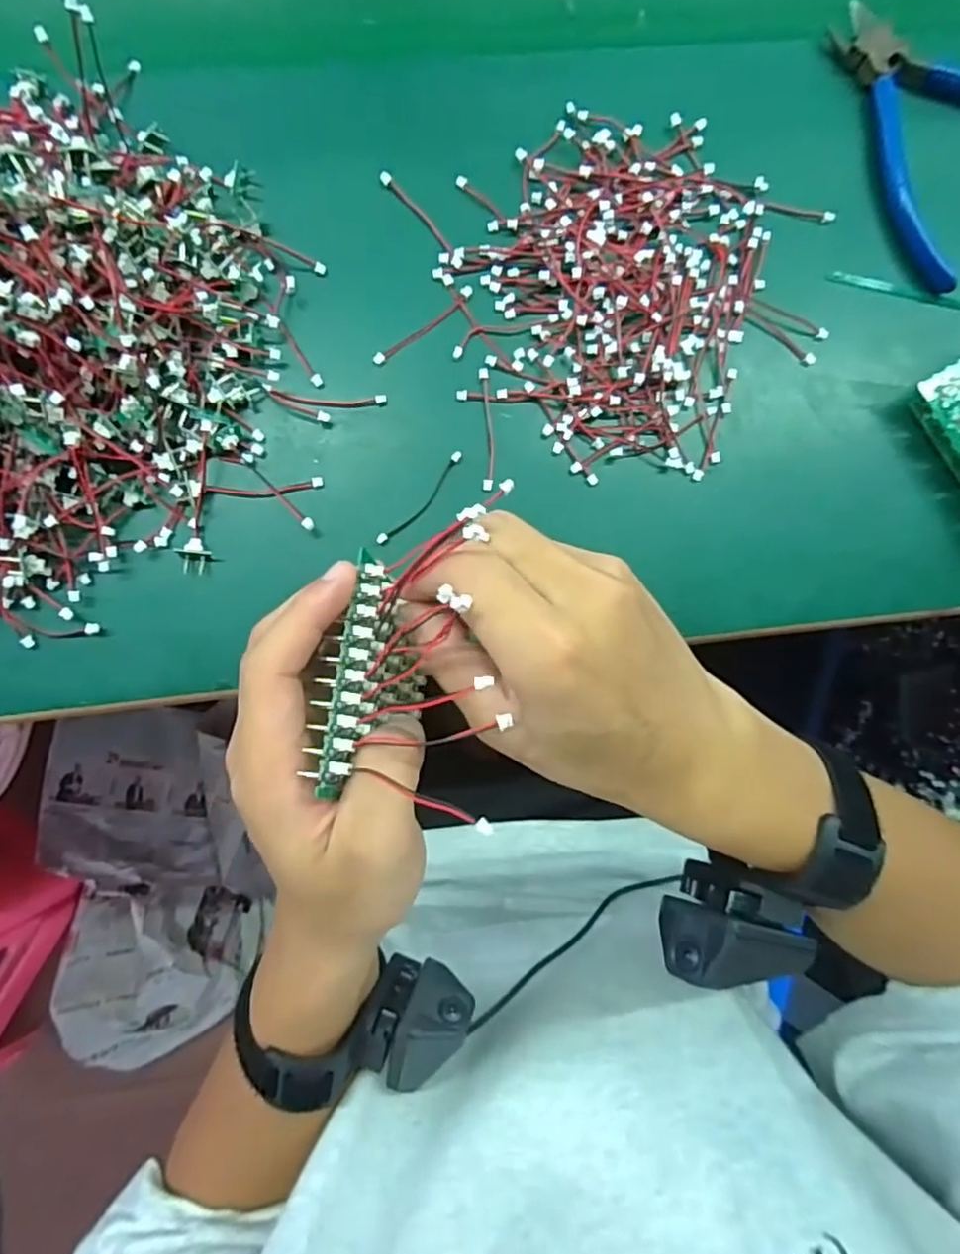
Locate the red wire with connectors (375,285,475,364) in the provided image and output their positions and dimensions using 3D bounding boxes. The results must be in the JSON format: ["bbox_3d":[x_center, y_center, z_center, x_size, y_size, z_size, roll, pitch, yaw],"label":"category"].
[{"bbox_3d":[-0.027,-0.144,0.306,0.058,0.004,0.007,-38,91,-4],"label":"red wire with connectors"}]

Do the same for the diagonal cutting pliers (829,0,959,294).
[{"bbox_3d":[0.228,-0.251,0.322,0.103,0.008,0.135,-42,91,-4],"label":"diagonal cutting pliers"}]

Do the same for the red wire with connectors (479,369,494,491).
[{"bbox_3d":[0.004,-0.094,0.306,0.006,0.004,0.058,-2,89,-4],"label":"red wire with connectors"}]

